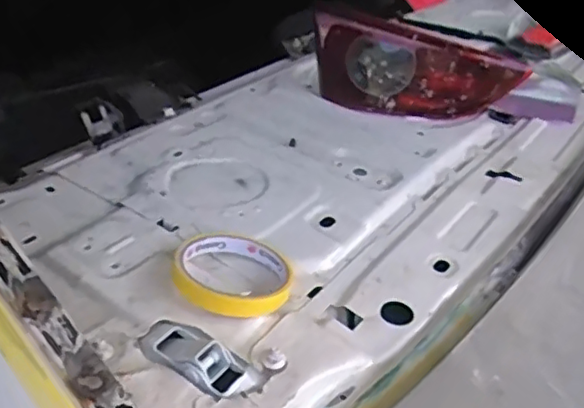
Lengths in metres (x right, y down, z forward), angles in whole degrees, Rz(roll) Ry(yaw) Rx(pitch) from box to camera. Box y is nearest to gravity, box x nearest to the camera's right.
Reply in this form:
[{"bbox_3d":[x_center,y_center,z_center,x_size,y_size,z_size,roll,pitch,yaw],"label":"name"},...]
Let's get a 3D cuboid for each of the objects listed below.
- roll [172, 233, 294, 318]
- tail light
[{"bbox_3d":[-0.043,0.046,0.452,0.085,0.020,0.088,4,34,-3],"label":"roll"},{"bbox_3d":[0.150,-0.164,0.735,0.255,0.086,0.073,10,34,7],"label":"tail light"}]

